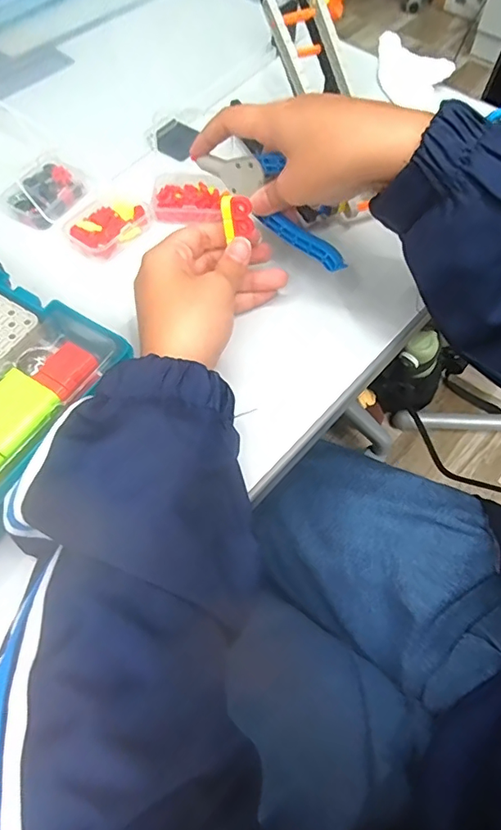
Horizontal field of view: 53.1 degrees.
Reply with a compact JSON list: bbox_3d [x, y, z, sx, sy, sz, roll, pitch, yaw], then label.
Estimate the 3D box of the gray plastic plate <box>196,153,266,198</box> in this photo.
[{"bbox_3d":[-0.014,-0.172,0.356,0.056,0.024,0.010,27,63,28],"label":"gray plastic plate"}]

